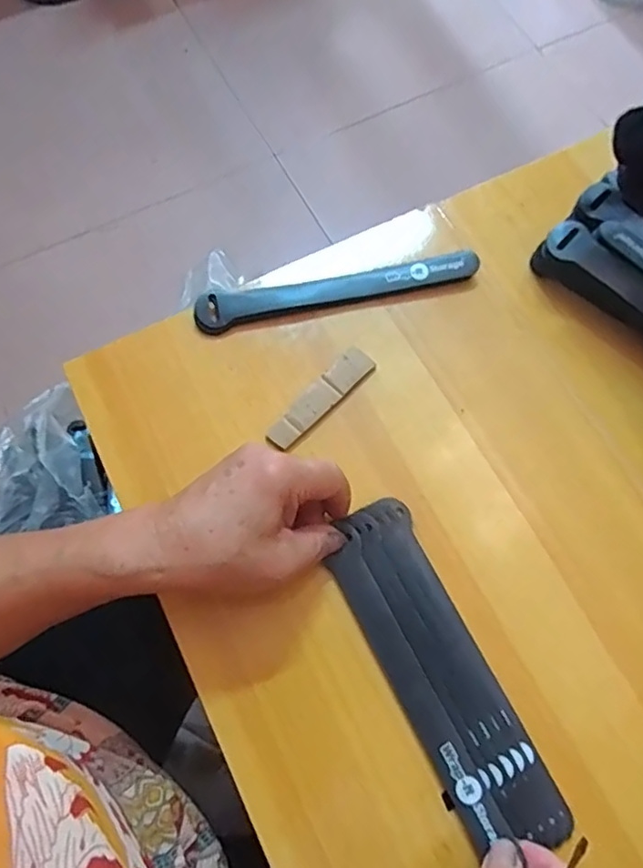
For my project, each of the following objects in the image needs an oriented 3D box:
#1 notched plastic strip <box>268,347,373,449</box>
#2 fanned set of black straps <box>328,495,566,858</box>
[{"bbox_3d":[0.000,-0.024,0.392,0.021,0.009,0.086,43,75,13],"label":"notched plastic strip"},{"bbox_3d":[0.064,0.133,0.337,0.056,0.015,0.191,-25,71,-10],"label":"fanned set of black straps"}]

